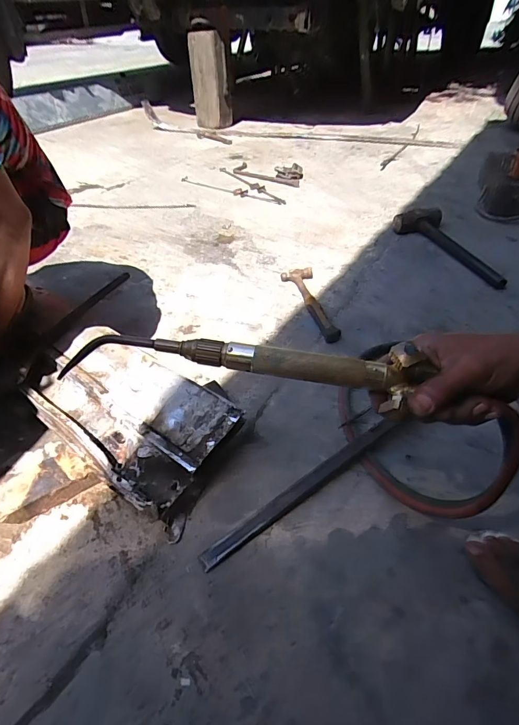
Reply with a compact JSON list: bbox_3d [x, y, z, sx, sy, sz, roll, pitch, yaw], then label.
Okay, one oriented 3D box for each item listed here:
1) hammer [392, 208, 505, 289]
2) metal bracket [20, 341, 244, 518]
[{"bbox_3d":[0.602,-0.368,1.220,0.115,0.064,0.446,-16,44,-17],"label":"hammer"},{"bbox_3d":[-0.245,0.070,0.699,0.423,0.066,0.207,28,50,30],"label":"metal bracket"}]

